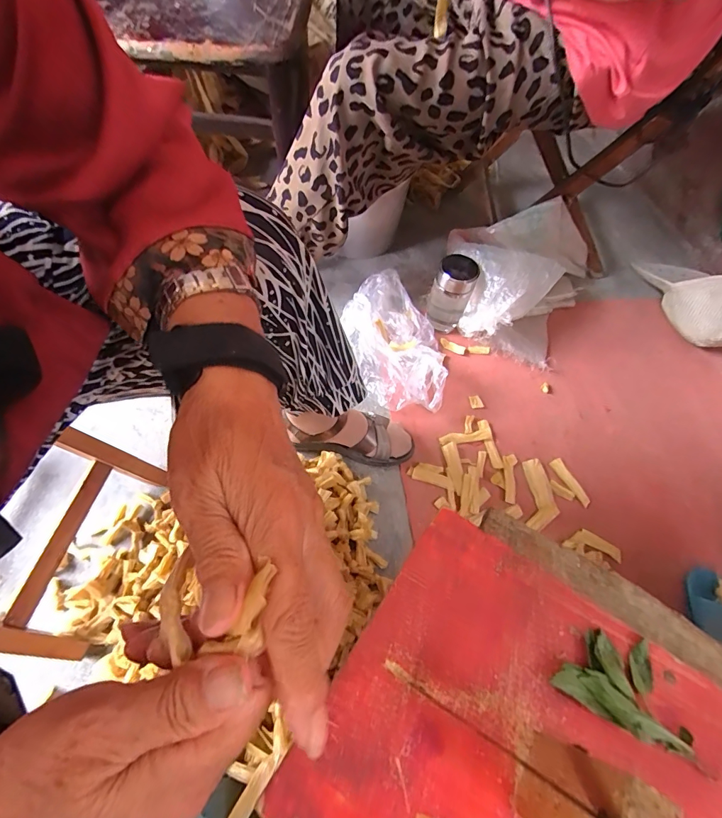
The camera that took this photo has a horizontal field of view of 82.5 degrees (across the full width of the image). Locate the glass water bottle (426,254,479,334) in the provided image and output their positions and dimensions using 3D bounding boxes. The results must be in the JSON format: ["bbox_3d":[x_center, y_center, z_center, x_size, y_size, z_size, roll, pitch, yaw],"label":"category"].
[{"bbox_3d":[0.174,-0.224,0.817,0.079,0.159,0.070,23,63,8],"label":"glass water bottle"}]

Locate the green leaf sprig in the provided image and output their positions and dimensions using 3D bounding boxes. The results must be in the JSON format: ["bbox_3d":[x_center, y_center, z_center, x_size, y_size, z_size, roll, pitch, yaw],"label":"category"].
[{"bbox_3d":[0.130,0.135,0.203,0.065,0.019,0.042,16,62,4],"label":"green leaf sprig"}]

